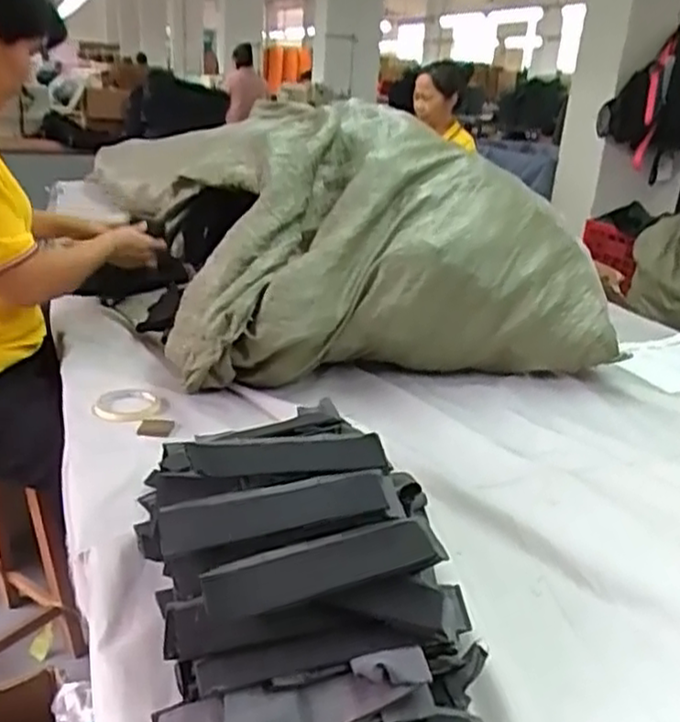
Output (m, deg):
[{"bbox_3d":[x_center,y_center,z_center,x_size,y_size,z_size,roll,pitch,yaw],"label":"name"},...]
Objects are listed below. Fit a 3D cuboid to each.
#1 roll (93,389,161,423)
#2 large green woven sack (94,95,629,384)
[{"bbox_3d":[-0.308,0.066,1.046,0.091,0.014,0.090,1,22,-7],"label":"roll"},{"bbox_3d":[0.070,-0.190,1.233,0.697,0.381,0.369,-3,23,-16],"label":"large green woven sack"}]

